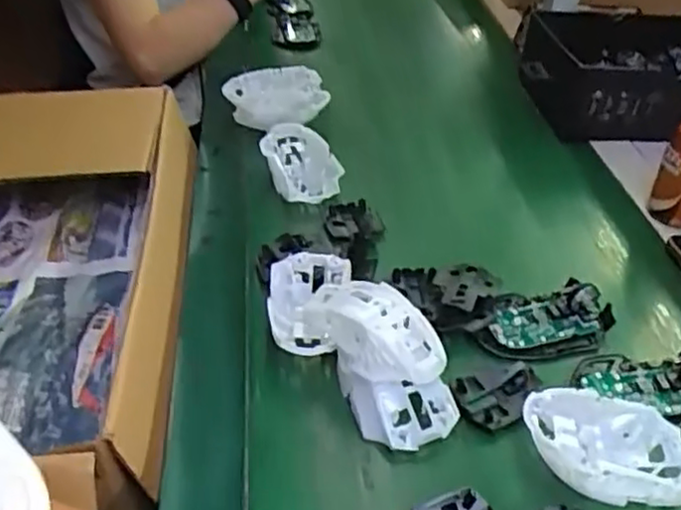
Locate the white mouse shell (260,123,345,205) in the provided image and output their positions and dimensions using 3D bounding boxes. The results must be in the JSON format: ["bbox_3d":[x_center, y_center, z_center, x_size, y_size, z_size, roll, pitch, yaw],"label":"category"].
[{"bbox_3d":[-0.041,-0.102,0.782,0.073,0.048,0.121,-14,39,-21],"label":"white mouse shell"}]

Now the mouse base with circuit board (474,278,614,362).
[{"bbox_3d":[0.169,0.051,0.574,0.113,0.022,0.066,-6,37,-11],"label":"mouse base with circuit board"}]

